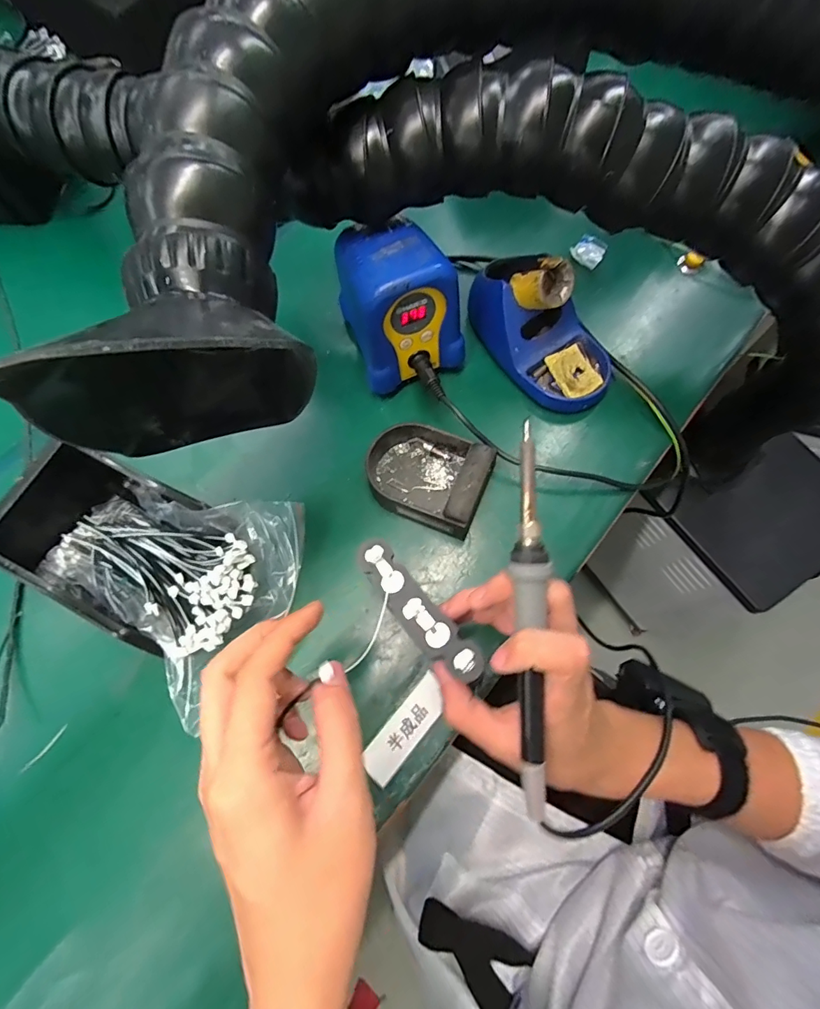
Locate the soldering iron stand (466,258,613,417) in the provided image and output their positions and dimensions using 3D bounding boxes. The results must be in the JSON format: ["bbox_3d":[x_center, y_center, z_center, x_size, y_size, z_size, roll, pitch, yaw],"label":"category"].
[{"bbox_3d":[0.120,-0.159,0.403,0.083,0.088,0.152,-36,72,-8],"label":"soldering iron stand"}]

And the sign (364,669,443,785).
[{"bbox_3d":[-0.003,0.164,0.334,0.026,0.004,0.076,38,78,15],"label":"sign"}]

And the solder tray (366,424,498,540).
[{"bbox_3d":[0.012,-0.026,0.383,0.102,0.038,0.076,20,74,11],"label":"solder tray"}]

